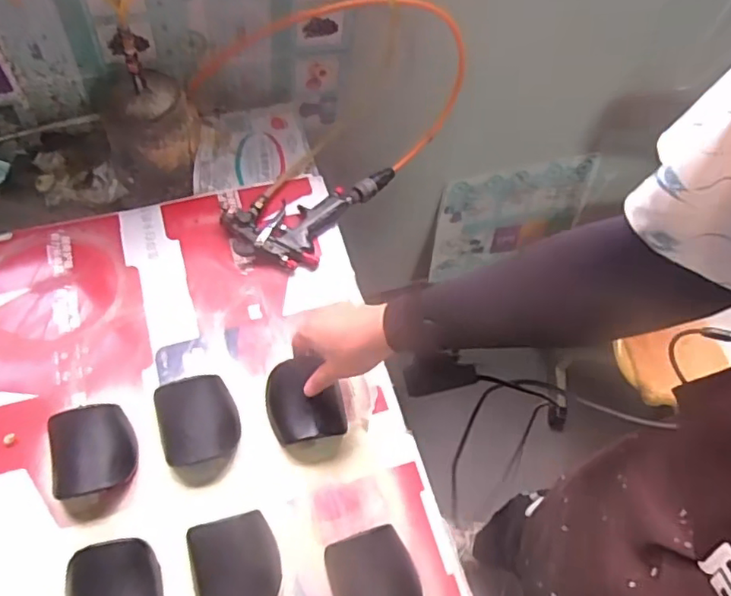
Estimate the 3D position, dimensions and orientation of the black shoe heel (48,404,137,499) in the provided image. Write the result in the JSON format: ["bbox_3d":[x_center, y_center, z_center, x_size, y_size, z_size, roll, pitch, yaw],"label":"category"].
[{"bbox_3d":[-0.290,0.164,0.623,0.081,0.039,0.092,-15,64,-11],"label":"black shoe heel"}]

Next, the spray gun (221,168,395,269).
[{"bbox_3d":[-0.060,-0.110,0.800,0.250,0.040,0.111,-19,65,-12],"label":"spray gun"}]

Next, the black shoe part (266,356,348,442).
[{"bbox_3d":[-0.070,0.118,0.657,0.075,0.035,0.093,-16,64,-11],"label":"black shoe part"}]

